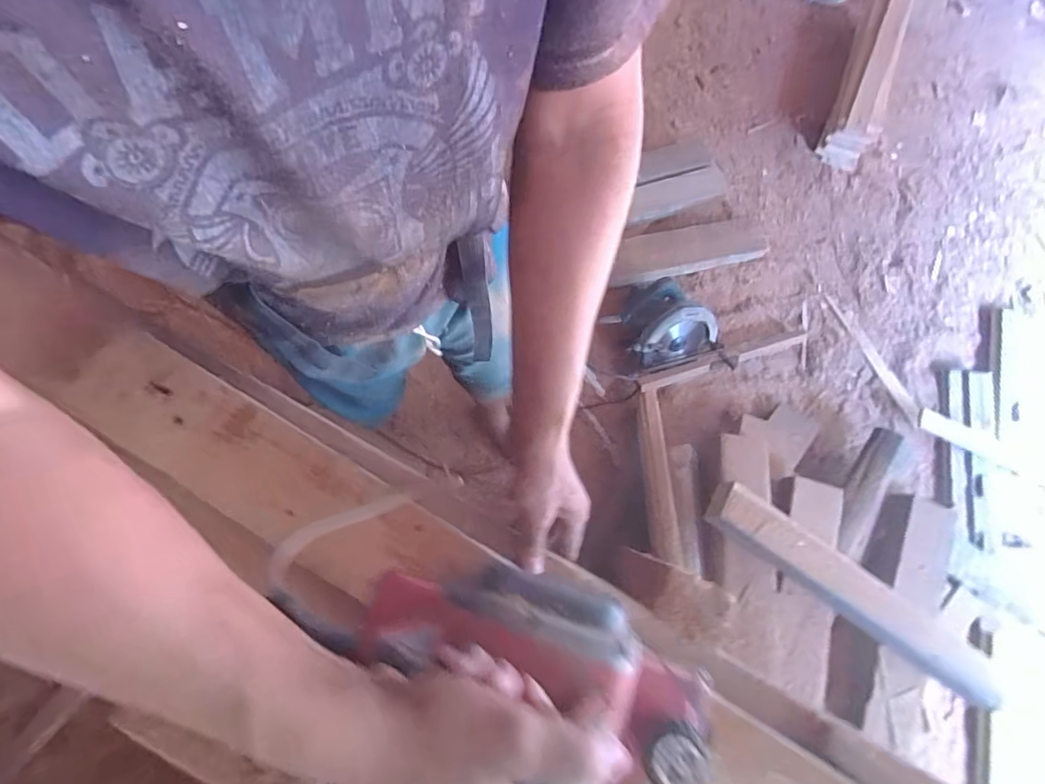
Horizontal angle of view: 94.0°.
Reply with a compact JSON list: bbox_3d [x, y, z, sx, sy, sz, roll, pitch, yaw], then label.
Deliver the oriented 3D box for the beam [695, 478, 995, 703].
[{"bbox_3d":[0.604,0.357,0.891,0.559,0.058,0.093,35,75,8],"label":"beam"}]

